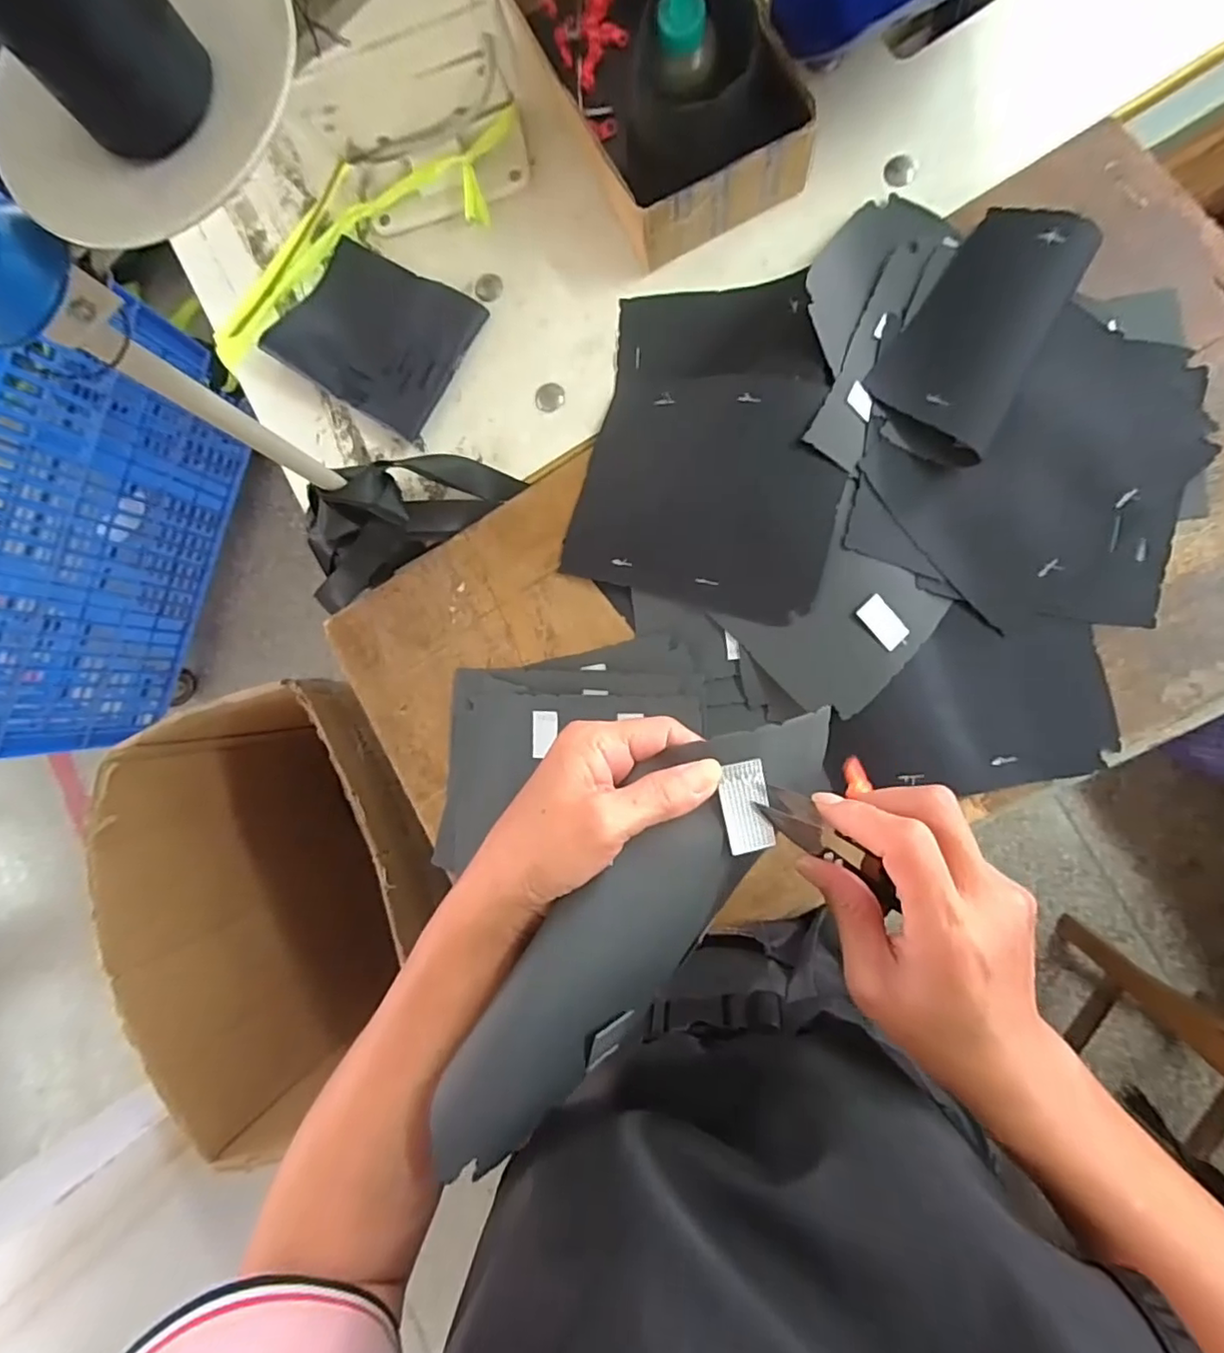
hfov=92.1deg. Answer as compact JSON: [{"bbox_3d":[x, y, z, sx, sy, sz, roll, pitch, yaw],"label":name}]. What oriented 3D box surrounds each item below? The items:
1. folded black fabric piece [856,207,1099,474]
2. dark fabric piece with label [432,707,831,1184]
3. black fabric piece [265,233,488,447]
[{"bbox_3d":[0.259,-0.243,0.424,0.095,0.039,0.177,31,90,10],"label":"folded black fabric piece"},{"bbox_3d":[0.008,0.103,0.250,0.056,0.023,0.229,40,86,9],"label":"dark fabric piece with label"},{"bbox_3d":[-0.206,-0.300,0.517,0.169,0.016,0.125,33,90,9],"label":"black fabric piece"}]

